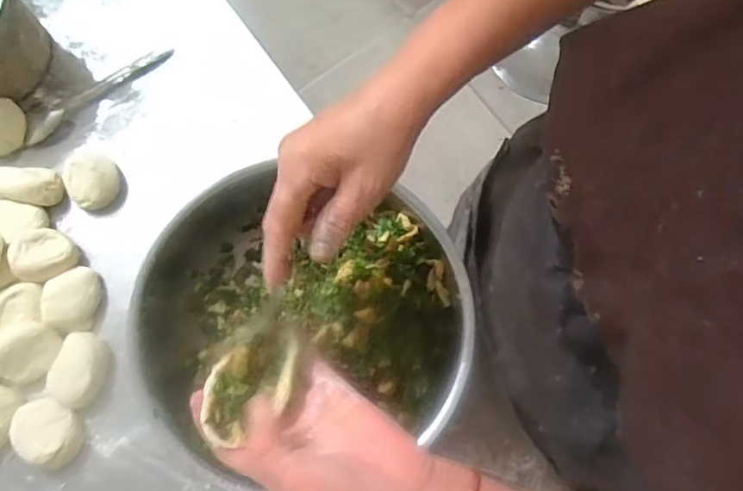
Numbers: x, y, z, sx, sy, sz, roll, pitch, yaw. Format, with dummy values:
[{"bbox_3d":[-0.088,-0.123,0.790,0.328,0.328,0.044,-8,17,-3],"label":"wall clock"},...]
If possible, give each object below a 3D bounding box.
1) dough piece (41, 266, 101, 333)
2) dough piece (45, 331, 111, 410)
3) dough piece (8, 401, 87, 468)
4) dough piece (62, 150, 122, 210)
[{"bbox_3d":[-0.262,0.048,0.485,0.044,0.024,0.053,-12,78,-3],"label":"dough piece"},{"bbox_3d":[-0.250,0.105,0.467,0.046,0.021,0.059,17,78,3],"label":"dough piece"},{"bbox_3d":[-0.268,0.154,0.455,0.056,0.025,0.042,38,80,8],"label":"dough piece"},{"bbox_3d":[-0.256,-0.060,0.506,0.046,0.028,0.050,0,77,0],"label":"dough piece"}]

